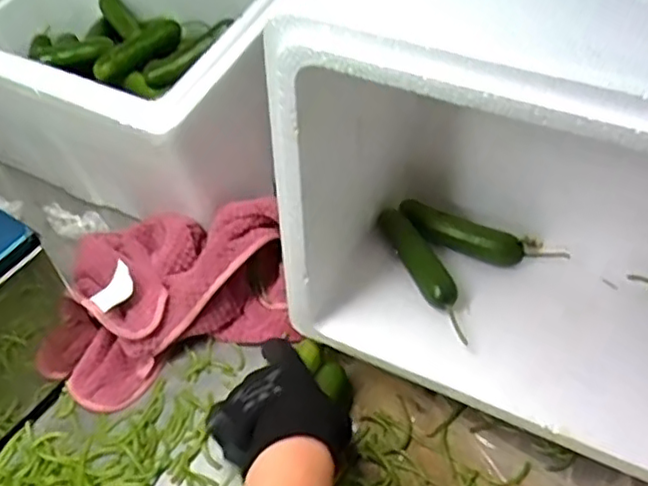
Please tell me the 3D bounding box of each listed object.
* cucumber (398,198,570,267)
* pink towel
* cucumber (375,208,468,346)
[{"bbox_3d":[0.138,-0.004,0.603,0.150,0.035,0.026,19,53,23],"label":"cucumber"},{"bbox_3d":[-0.139,0.044,0.634,0.251,0.084,0.174,-11,48,-3],"label":"pink towel"},{"bbox_3d":[0.093,0.023,0.582,0.032,0.024,0.145,-23,49,-13],"label":"cucumber"}]

